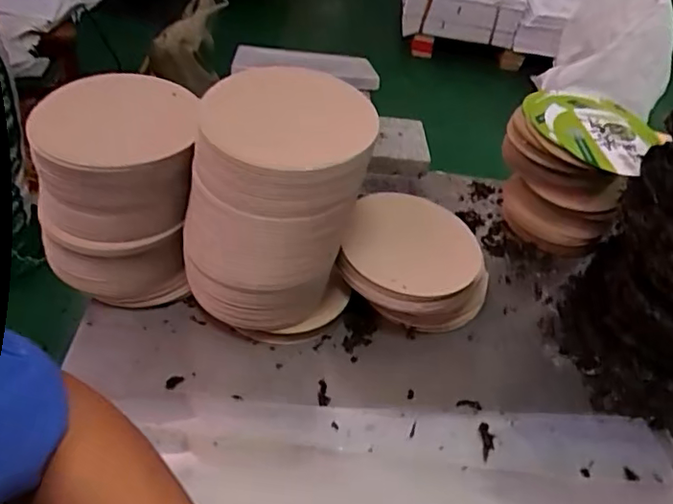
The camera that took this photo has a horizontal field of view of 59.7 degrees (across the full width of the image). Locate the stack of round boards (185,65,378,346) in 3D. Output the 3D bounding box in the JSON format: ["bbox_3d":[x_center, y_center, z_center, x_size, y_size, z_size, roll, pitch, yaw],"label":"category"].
[{"bbox_3d":[-0.059,-0.020,0.582,0.159,0.254,0.125,15,45,5],"label":"stack of round boards"}]

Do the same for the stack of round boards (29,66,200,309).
[{"bbox_3d":[-0.219,-0.053,0.617,0.146,0.224,0.132,2,45,-8],"label":"stack of round boards"}]

